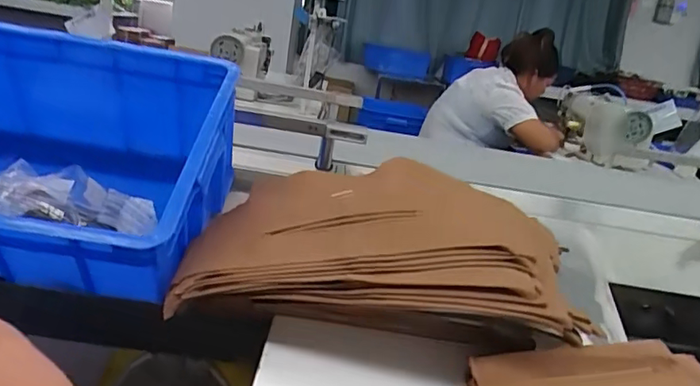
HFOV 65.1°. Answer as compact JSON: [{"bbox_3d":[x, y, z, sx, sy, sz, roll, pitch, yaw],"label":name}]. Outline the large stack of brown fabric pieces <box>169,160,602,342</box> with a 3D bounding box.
[{"bbox_3d":[0.040,0.049,0.646,0.404,0.099,0.285,10,17,2],"label":"large stack of brown fabric pieces"}]

